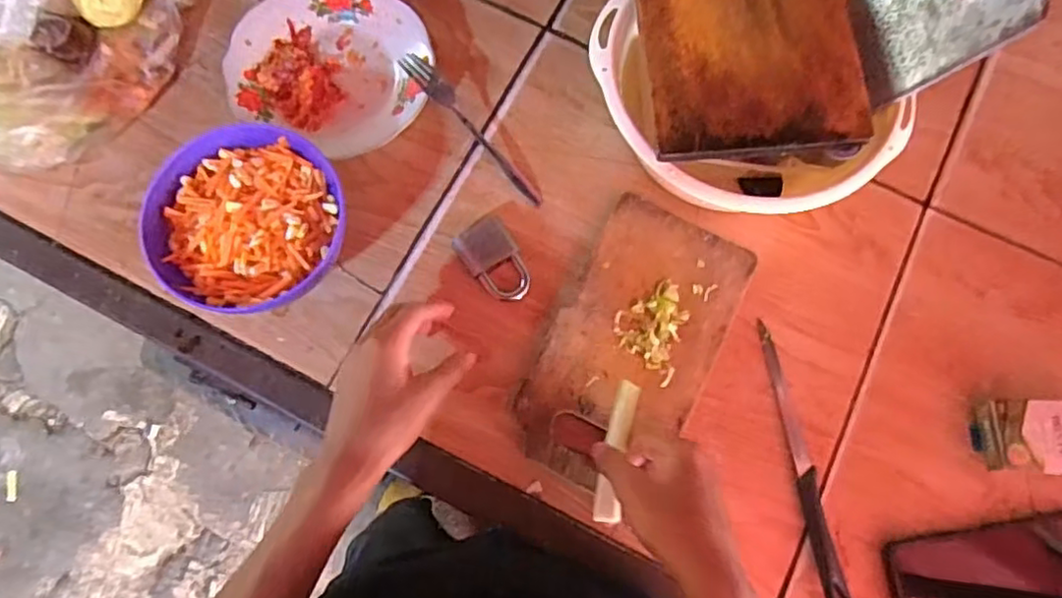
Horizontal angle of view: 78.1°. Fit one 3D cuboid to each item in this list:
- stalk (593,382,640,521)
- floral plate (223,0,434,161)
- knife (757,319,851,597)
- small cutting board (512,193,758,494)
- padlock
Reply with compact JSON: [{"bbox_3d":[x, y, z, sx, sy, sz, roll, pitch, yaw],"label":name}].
[{"bbox_3d":[0.064,0.112,0.488,0.019,0.011,0.105,14,64,2],"label":"stalk"},{"bbox_3d":[-0.180,-0.215,0.609,0.175,0.035,0.162,0,75,-1],"label":"floral plate"},{"bbox_3d":[0.222,0.135,0.538,0.019,0.019,0.240,-8,76,-4],"label":"knife"},{"bbox_3d":[0.085,0.039,0.558,0.132,0.017,0.239,27,76,6],"label":"small cutting board"},{"bbox_3d":[-0.030,-0.032,0.571,0.048,0.023,0.073,-35,79,-10],"label":"padlock"}]

